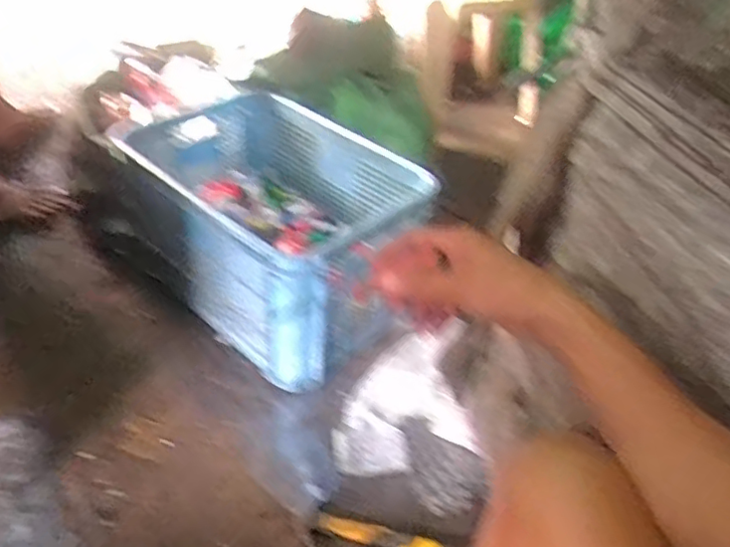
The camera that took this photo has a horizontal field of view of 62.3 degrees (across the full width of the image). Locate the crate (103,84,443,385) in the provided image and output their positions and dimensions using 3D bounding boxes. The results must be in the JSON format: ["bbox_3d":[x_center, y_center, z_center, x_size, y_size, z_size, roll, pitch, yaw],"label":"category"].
[{"bbox_3d":[-0.212,-0.100,1.209,0.600,0.328,0.355,31,46,25],"label":"crate"}]

